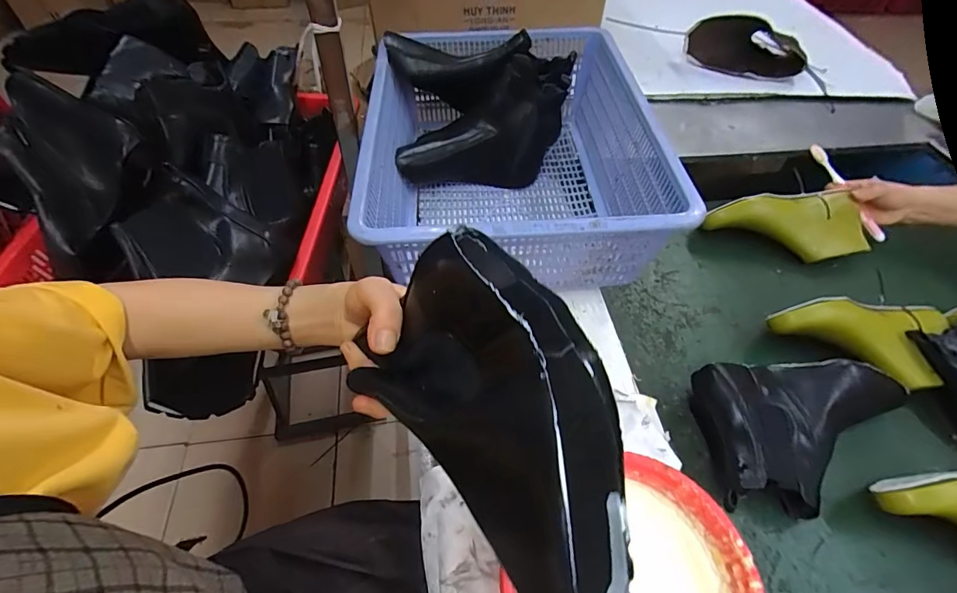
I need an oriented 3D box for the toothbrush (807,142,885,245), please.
[{"bbox_3d":[0.602,-0.171,0.719,0.021,0.021,0.187,-17,73,-13],"label":"toothbrush"}]

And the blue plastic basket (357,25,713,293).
[{"bbox_3d":[0.042,-0.201,0.636,0.362,0.163,0.466,-2,52,-2],"label":"blue plastic basket"}]

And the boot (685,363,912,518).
[{"bbox_3d":[0.369,0.155,0.488,0.260,0.070,0.153,-1,52,-1],"label":"boot"}]

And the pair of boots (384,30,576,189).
[{"bbox_3d":[0.005,-0.295,0.700,0.272,0.155,0.186,-6,52,-5],"label":"pair of boots"}]

